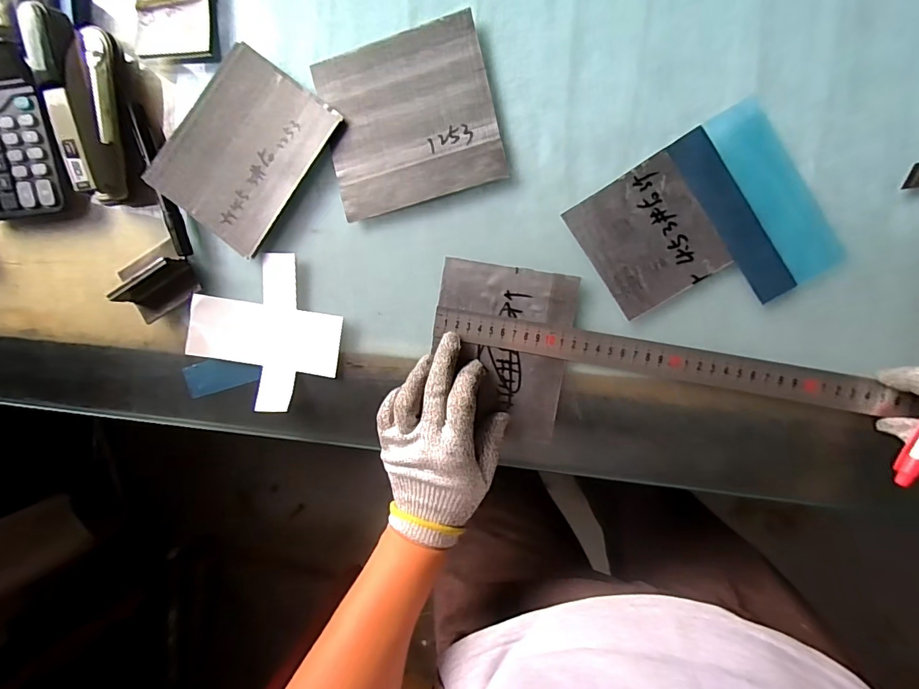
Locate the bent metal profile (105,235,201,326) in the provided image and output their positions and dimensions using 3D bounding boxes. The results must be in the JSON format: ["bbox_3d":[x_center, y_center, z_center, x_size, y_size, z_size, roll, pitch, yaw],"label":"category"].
[{"bbox_3d":[-0.282,-0.059,0.402,0.066,0.031,0.056,-28,90,8],"label":"bent metal profile"}]

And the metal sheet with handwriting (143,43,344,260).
[{"bbox_3d":[-0.192,-0.172,0.391,0.117,0.007,0.147,38,96,0],"label":"metal sheet with handwriting"}]

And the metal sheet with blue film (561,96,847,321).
[{"bbox_3d":[0.194,-0.089,0.353,0.167,0.008,0.142,-31,91,10],"label":"metal sheet with blue film"}]

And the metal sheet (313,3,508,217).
[{"bbox_3d":[-0.044,-0.193,0.376,0.141,0.009,0.139,-13,92,8],"label":"metal sheet"}]

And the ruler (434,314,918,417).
[{"bbox_3d":[0.159,0.011,0.357,0.361,0.004,0.024,10,96,8],"label":"ruler"}]

